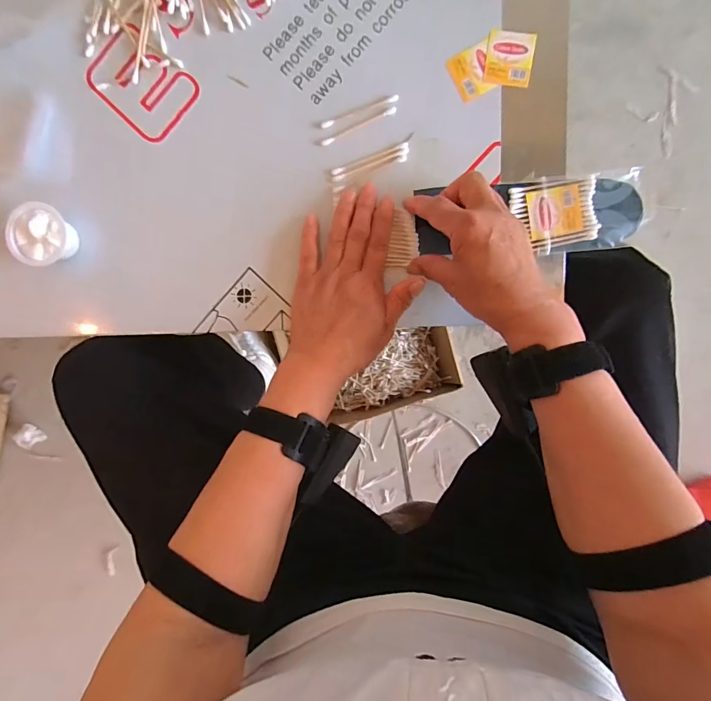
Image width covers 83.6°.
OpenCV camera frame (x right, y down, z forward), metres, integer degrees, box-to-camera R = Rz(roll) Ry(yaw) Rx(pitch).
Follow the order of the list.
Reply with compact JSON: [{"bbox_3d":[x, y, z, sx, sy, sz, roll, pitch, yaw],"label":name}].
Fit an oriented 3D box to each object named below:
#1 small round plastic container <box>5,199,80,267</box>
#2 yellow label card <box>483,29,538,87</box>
[{"bbox_3d":[-0.280,-0.104,0.361,0.053,0.031,0.053,0,96,2],"label":"small round plastic container"},{"bbox_3d":[0.134,-0.255,0.346,0.040,0.004,0.042,8,96,1],"label":"yellow label card"}]

